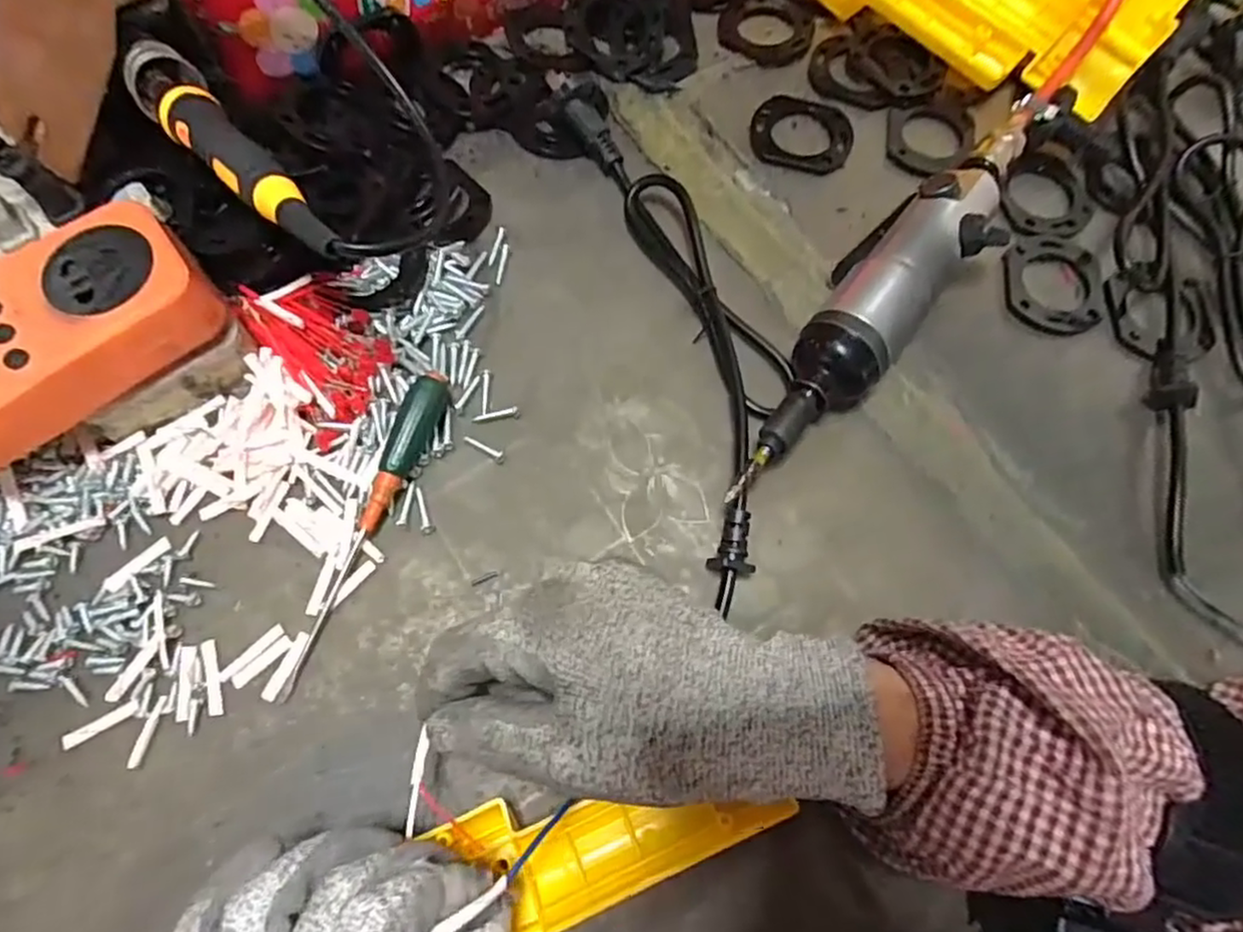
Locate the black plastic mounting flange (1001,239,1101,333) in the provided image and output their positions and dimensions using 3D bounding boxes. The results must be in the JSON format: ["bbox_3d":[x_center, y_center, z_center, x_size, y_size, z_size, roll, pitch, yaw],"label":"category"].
[{"bbox_3d":[0.229,-0.098,0.358,0.053,0.005,0.061,12,70,2],"label":"black plastic mounting flange"}]

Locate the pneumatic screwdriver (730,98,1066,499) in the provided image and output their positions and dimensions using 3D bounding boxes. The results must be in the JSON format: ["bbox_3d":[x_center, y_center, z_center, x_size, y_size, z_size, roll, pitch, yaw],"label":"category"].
[{"bbox_3d":[0.140,-0.096,0.335,0.050,0.039,0.278,42,74,12],"label":"pneumatic screwdriver"}]

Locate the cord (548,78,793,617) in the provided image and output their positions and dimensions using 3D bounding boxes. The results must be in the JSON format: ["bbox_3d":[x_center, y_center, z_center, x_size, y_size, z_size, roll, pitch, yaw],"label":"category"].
[{"bbox_3d":[0.035,-0.078,0.329,0.065,0.029,0.279,-14,71,-8],"label":"cord"}]

